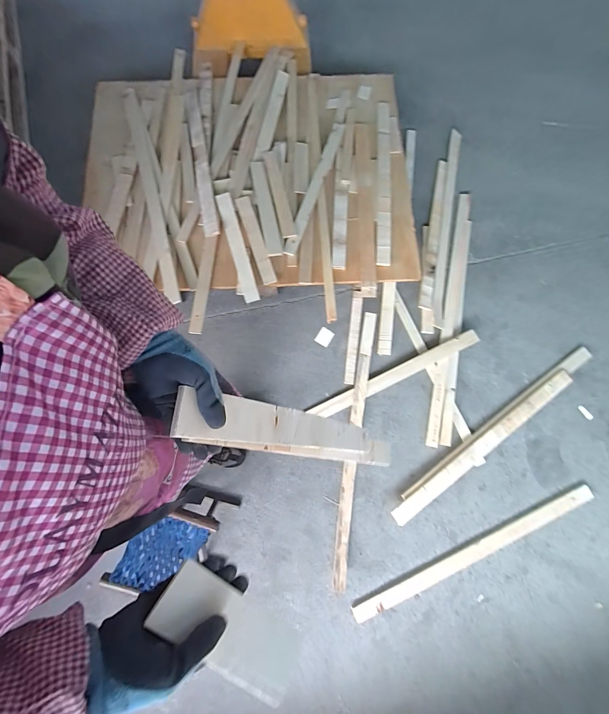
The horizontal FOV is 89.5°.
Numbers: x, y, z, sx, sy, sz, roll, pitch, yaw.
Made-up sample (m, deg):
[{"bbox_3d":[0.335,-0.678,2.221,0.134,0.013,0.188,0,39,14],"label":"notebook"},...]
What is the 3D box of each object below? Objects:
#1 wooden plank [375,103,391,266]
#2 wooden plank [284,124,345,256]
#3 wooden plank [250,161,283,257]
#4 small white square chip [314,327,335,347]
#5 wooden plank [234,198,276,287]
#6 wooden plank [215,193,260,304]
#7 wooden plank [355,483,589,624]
[{"bbox_3d":[0.312,-0.708,1.221,0.054,0.029,0.745,3,78,1],"label":"wooden plank"},{"bbox_3d":[0.038,-0.649,1.180,0.046,0.017,0.576,21,82,0],"label":"wooden plank"},{"bbox_3d":[-0.142,-0.553,1.147,0.061,0.022,0.369,-11,84,-12],"label":"wooden plank"},{"bbox_3d":[0.082,-0.081,1.259,0.060,0.009,0.071,31,79,8],"label":"small white square chip"},{"bbox_3d":[-0.178,-0.424,1.122,0.055,0.016,0.327,-18,88,-15],"label":"wooden plank"},{"bbox_3d":[-0.239,-0.391,1.104,0.055,0.029,0.388,-17,92,-2],"label":"wooden plank"},{"bbox_3d":[0.601,0.685,1.077,0.941,0.020,0.049,-24,77,-4],"label":"wooden plank"}]

